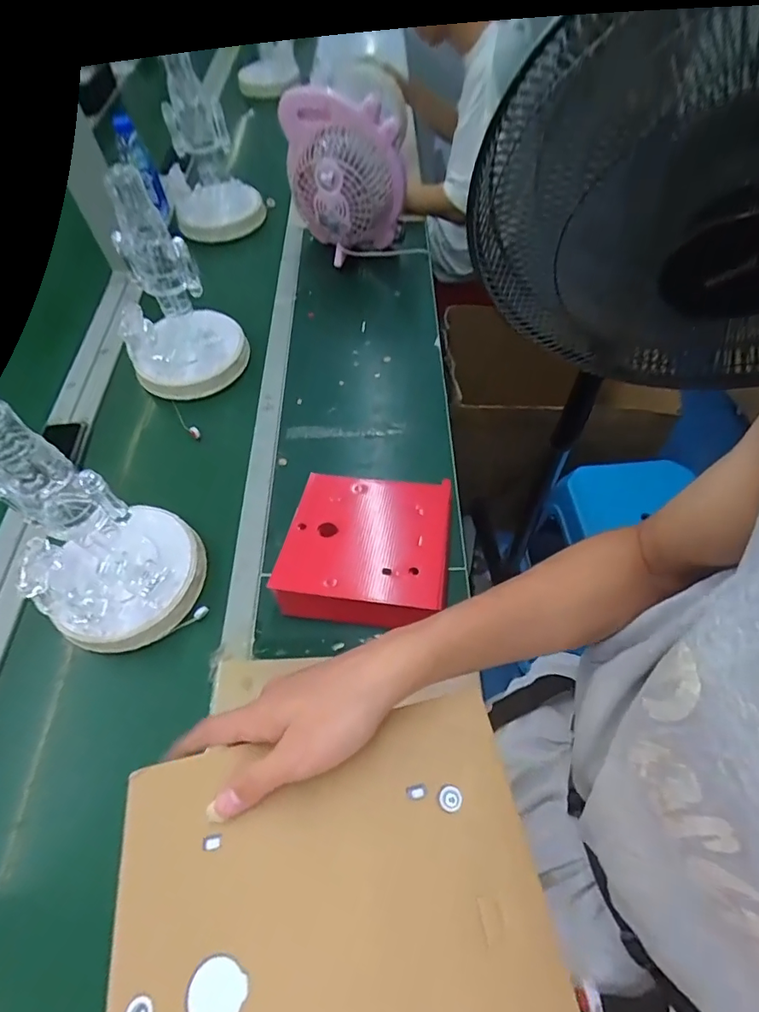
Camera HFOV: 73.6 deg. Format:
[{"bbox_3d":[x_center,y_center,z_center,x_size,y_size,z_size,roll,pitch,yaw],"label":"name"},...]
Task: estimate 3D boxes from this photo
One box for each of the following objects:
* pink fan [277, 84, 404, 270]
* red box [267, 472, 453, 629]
[{"bbox_3d":[-0.072,-0.674,1.075,0.238,0.276,0.177,-1,56,2],"label":"pink fan"},{"bbox_3d":[-0.017,0.053,0.744,0.230,0.073,0.239,6,56,7],"label":"red box"}]

